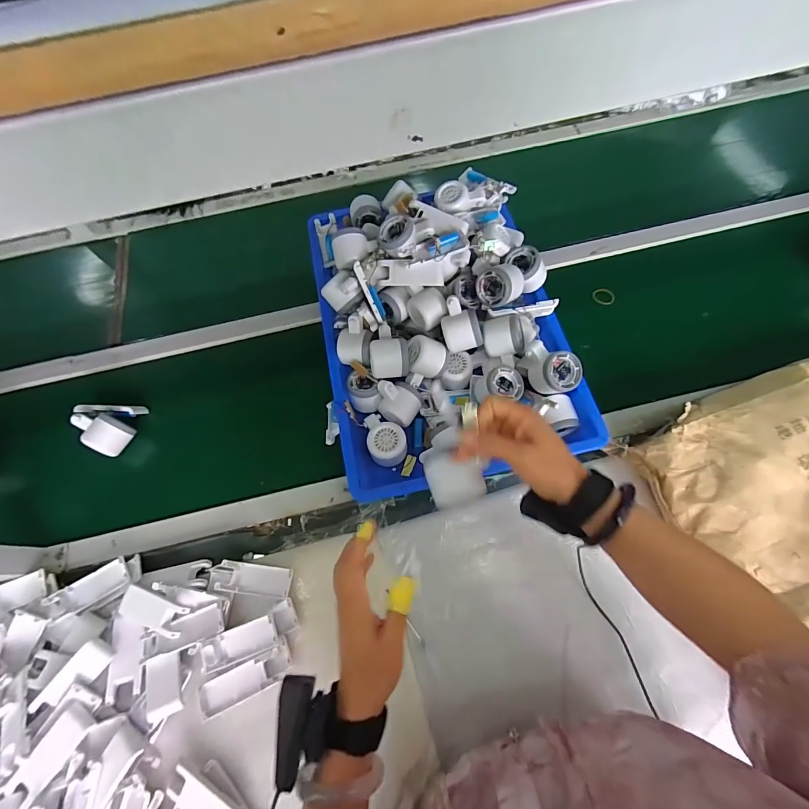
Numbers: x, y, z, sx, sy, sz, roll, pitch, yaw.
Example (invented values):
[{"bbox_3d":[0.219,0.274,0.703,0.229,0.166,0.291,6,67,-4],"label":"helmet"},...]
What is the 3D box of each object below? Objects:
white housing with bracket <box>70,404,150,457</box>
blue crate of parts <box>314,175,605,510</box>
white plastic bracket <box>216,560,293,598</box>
[{"bbox_3d":[-0.489,0.041,0.643,0.090,0.068,0.086,-7,66,-1],"label":"white housing with bracket"},{"bbox_3d":[0.053,-0.146,0.636,0.368,0.156,0.526,-11,66,-3],"label":"blue crate of parts"},{"bbox_3d":[-0.206,0.244,0.545,0.100,0.020,0.037,5,66,5],"label":"white plastic bracket"}]

